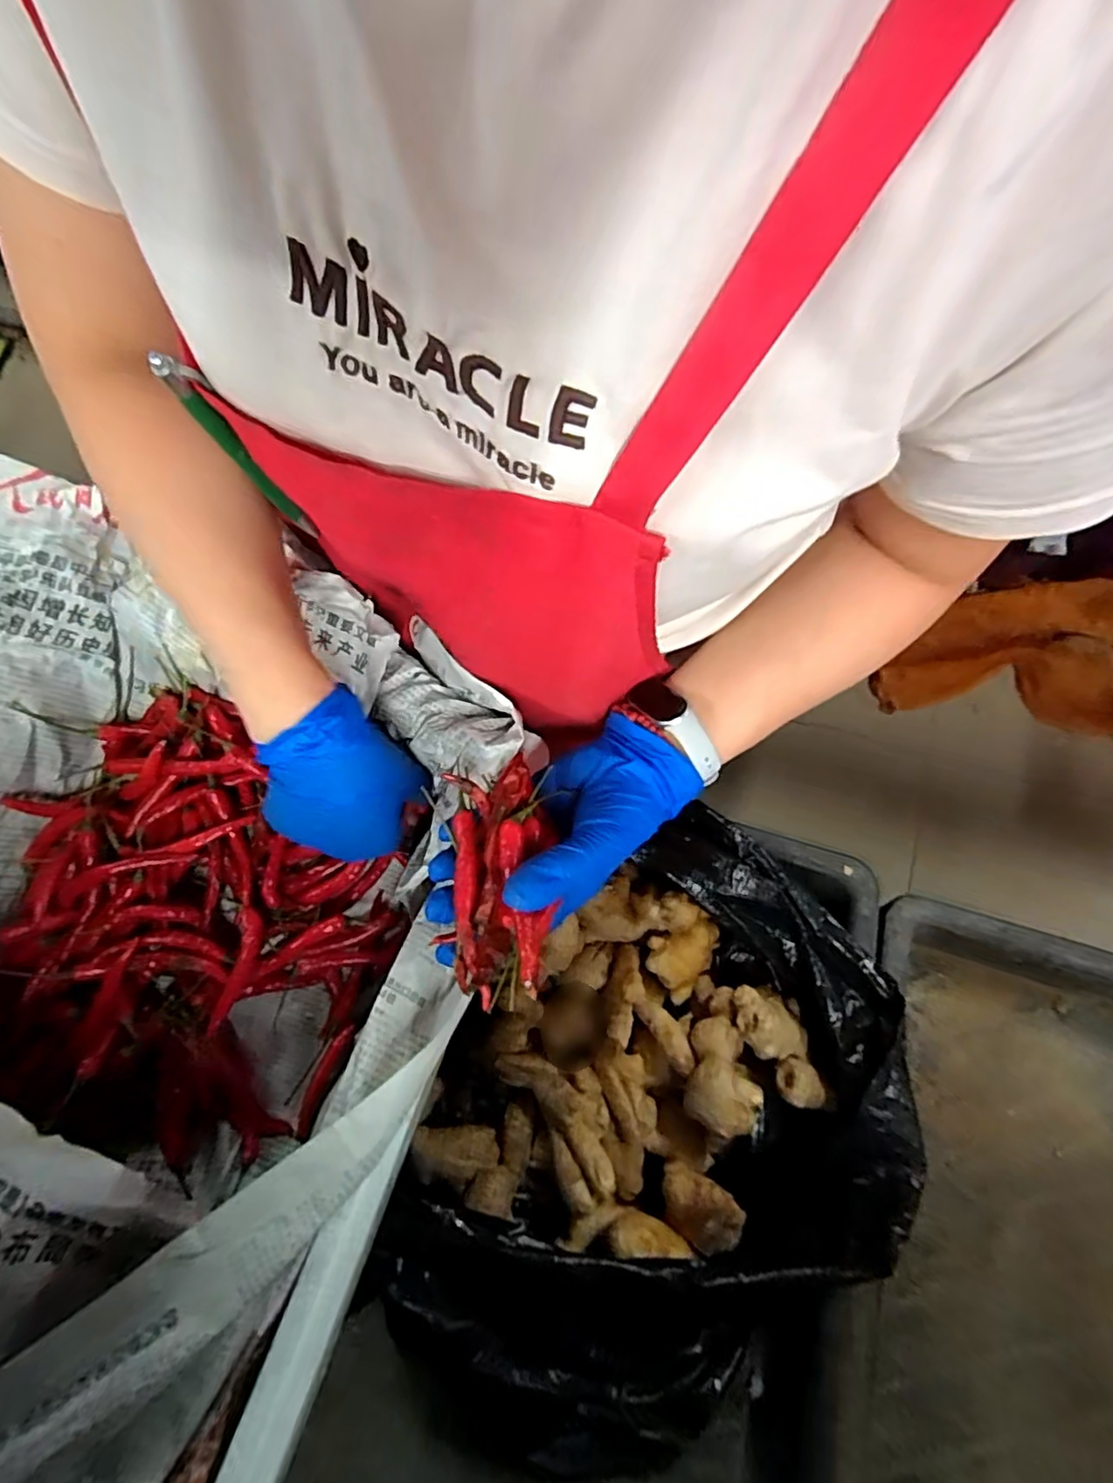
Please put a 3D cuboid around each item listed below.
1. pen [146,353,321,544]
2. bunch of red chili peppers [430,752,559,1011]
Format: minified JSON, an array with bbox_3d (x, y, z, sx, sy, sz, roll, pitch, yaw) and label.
[{"bbox_3d":[-0.144,-0.130,0.283,0.011,0.115,0.008,2,77,2],"label":"pen"},{"bbox_3d":[-0.030,0.064,0.305,0.053,0.034,0.121,-2,60,1],"label":"bunch of red chili peppers"}]

